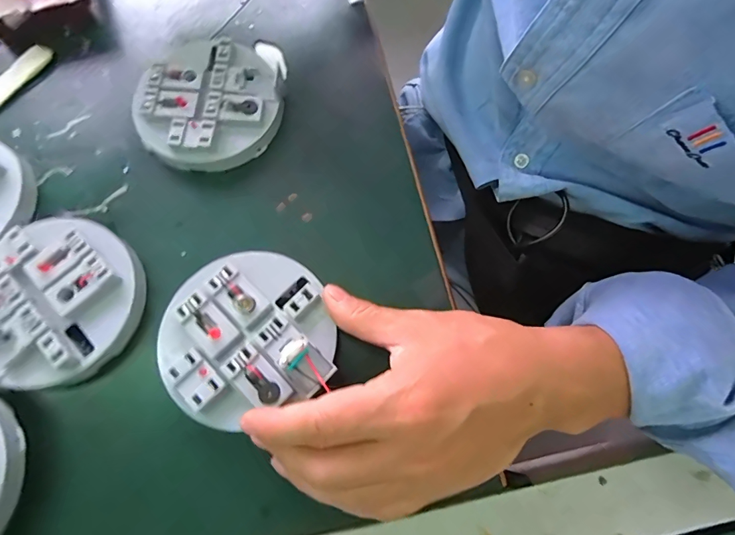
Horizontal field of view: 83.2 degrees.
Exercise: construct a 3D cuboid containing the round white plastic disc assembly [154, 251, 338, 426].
[{"bbox_3d":[-0.071,0.036,0.239,0.096,0.023,0.090,1,73,-2],"label":"round white plastic disc assembly"}]

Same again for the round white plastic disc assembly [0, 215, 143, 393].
[{"bbox_3d":[-0.192,0.021,0.254,0.095,0.025,0.103,1,66,-1],"label":"round white plastic disc assembly"}]

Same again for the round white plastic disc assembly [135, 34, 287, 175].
[{"bbox_3d":[-0.111,-0.125,0.303,0.098,0.025,0.113,2,66,-1],"label":"round white plastic disc assembly"}]

